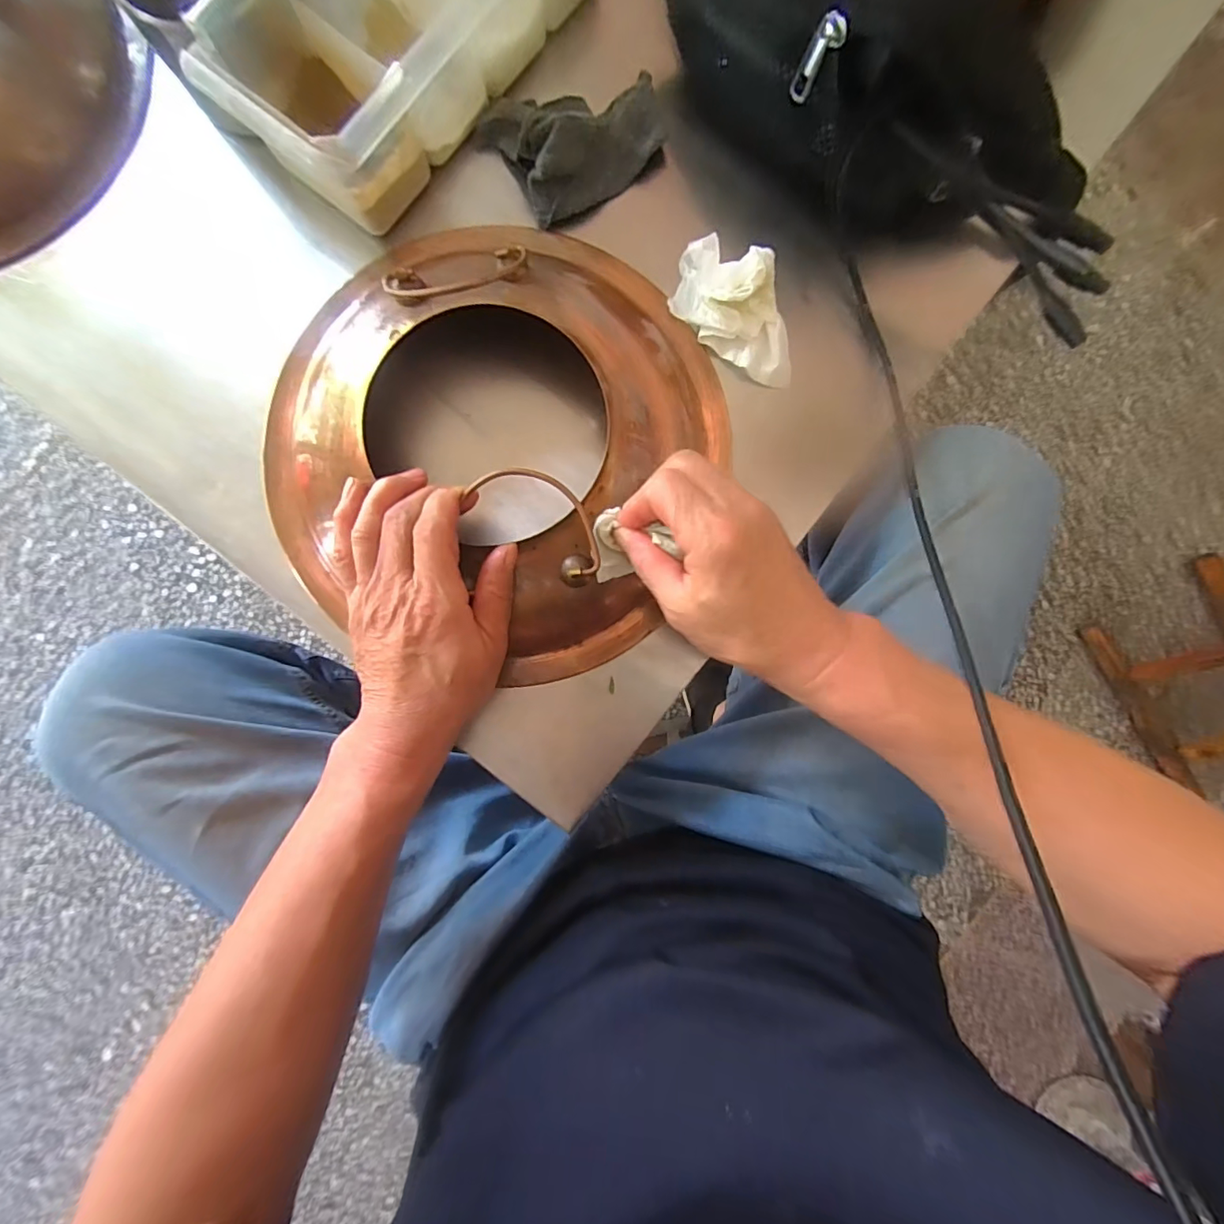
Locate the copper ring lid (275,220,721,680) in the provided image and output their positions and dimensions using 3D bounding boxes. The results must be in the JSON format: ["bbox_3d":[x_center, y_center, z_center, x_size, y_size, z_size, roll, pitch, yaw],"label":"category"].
[{"bbox_3d":[-0.076,-0.112,0.316,0.277,0.048,0.272,0,89,-1],"label":"copper ring lid"}]

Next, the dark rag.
[{"bbox_3d":[-0.022,-0.312,0.332,0.108,0.037,0.087,-35,90,-2],"label":"dark rag"}]

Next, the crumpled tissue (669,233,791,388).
[{"bbox_3d":[0.081,-0.191,0.324,0.097,0.034,0.047,35,88,0],"label":"crumpled tissue"}]

